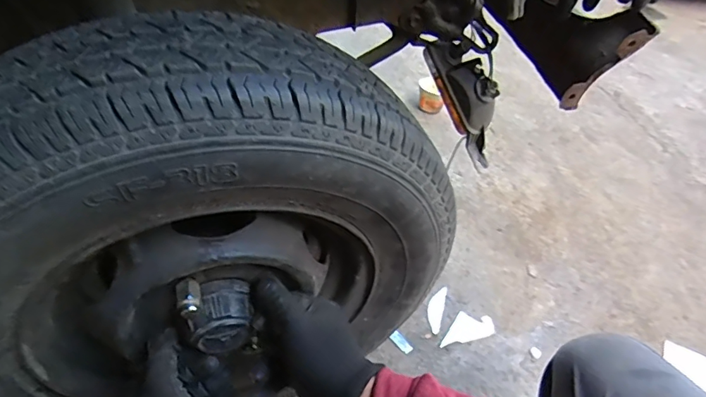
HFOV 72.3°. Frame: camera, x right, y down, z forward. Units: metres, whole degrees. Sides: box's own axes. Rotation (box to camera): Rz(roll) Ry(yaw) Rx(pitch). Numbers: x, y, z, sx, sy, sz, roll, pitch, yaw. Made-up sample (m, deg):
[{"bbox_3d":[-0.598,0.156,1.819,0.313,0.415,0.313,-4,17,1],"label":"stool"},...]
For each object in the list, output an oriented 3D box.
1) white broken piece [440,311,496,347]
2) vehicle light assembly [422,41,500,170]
[{"bbox_3d":[0.227,0.257,0.964,0.117,0.005,0.062,-4,49,-11],"label":"white broken piece"},{"bbox_3d":[0.172,-0.136,0.688,0.053,0.191,0.075,-28,12,-30],"label":"vehicle light assembly"}]

